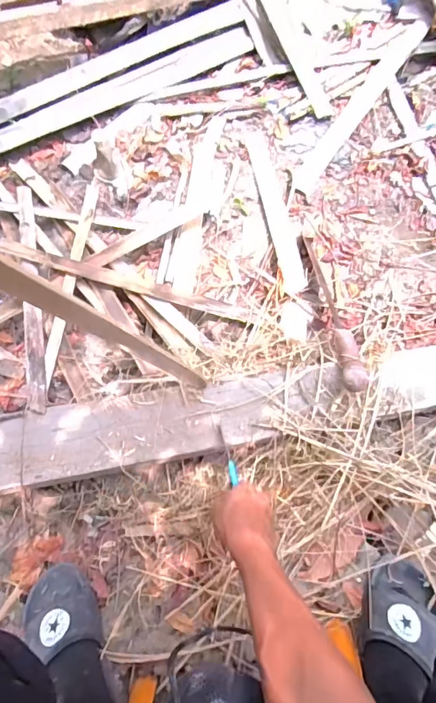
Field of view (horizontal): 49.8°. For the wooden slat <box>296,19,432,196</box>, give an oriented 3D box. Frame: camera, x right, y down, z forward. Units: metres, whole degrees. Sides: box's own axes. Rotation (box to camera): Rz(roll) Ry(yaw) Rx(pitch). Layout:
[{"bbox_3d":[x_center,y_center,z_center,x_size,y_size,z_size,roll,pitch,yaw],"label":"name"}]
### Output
[{"bbox_3d":[0.329,-0.564,1.051,0.053,0.012,0.572,32,73,12],"label":"wooden slat"}]

